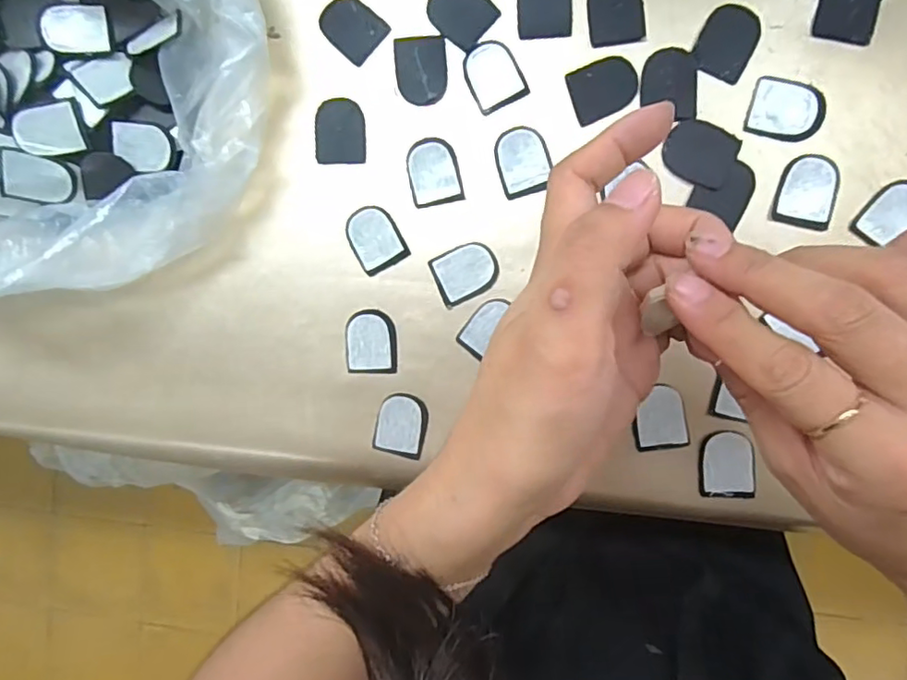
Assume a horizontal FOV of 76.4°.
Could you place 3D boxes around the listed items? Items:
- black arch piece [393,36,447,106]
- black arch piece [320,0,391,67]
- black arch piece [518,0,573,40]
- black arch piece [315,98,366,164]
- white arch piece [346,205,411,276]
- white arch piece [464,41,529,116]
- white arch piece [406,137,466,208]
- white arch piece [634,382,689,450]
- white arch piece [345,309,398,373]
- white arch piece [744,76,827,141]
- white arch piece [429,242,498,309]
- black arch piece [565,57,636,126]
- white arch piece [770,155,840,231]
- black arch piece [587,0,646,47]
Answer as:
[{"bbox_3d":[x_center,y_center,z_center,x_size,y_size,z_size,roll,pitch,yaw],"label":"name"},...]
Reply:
[{"bbox_3d":[-0.017,-0.141,0.301,0.027,0.004,0.034,-3,93,8],"label":"black arch piece"},{"bbox_3d":[-0.054,-0.166,0.304,0.033,0.004,0.025,44,98,3],"label":"black arch piece"},{"bbox_3d":[0.046,-0.171,0.290,0.026,0.004,0.033,-1,93,8],"label":"black arch piece"},{"bbox_3d":[-0.062,-0.112,0.309,0.027,0.004,0.034,-1,93,8],"label":"black arch piece"},{"bbox_3d":[-0.043,-0.055,0.310,0.026,0.004,0.034,-28,89,8],"label":"white arch piece"},{"bbox_3d":[0.020,-0.137,0.296,0.026,0.004,0.033,-26,89,8],"label":"white arch piece"},{"bbox_3d":[-0.011,-0.089,0.304,0.027,0.004,0.034,-11,91,8],"label":"white arch piece"},{"bbox_3d":[0.106,0.041,0.298,0.026,0.004,0.032,-11,92,8],"label":"white arch piece"},{"bbox_3d":[-0.045,0.001,0.315,0.028,0.004,0.034,-4,92,8],"label":"white arch piece"},{"bbox_3d":[0.163,-0.112,0.280,0.034,0.004,0.026,16,95,7],"label":"white arch piece"},{"bbox_3d":[0.006,-0.036,0.305,0.034,0.004,0.028,-26,89,8],"label":"white arch piece"},{"bbox_3d":[0.076,-0.128,0.291,0.033,0.004,0.028,-20,90,8],"label":"black arch piece"},{"bbox_3d":[0.173,-0.073,0.281,0.027,0.004,0.035,16,95,7],"label":"white arch piece"},{"bbox_3d":[0.081,-0.166,0.288,0.027,0.004,0.034,-5,92,8],"label":"black arch piece"}]

